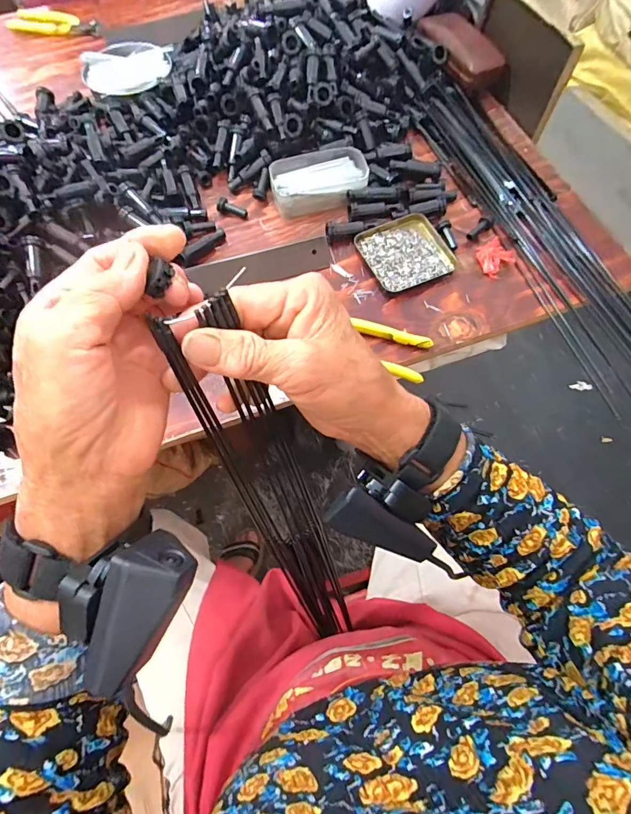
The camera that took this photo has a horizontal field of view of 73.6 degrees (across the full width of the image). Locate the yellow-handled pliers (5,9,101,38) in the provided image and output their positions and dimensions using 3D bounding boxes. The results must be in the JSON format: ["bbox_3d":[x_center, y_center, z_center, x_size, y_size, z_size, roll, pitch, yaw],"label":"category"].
[{"bbox_3d":[-0.442,-0.654,0.720,0.162,0.015,0.053,6,66,4],"label":"yellow-handled pliers"}]

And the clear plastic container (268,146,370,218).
[{"bbox_3d":[0.004,-0.289,0.539,0.120,0.038,0.073,-11,66,-4],"label":"clear plastic container"}]

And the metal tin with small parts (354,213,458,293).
[{"bbox_3d":[0.106,-0.185,0.502,0.095,0.012,0.092,-23,68,-9],"label":"metal tin with small parts"}]

